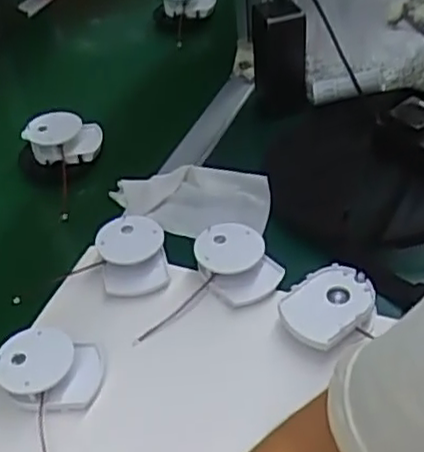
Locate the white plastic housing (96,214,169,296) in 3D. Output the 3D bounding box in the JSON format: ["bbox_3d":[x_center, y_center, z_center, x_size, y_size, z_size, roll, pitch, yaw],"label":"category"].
[{"bbox_3d":[-0.074,0.025,0.631,0.062,0.035,0.072,-14,42,-10],"label":"white plastic housing"}]

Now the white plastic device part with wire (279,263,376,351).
[{"bbox_3d":[0.100,0.070,0.570,0.078,0.030,0.061,-24,45,-20],"label":"white plastic device part with wire"}]

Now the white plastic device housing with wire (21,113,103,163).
[{"bbox_3d":[-0.171,-0.102,0.777,0.084,0.037,0.060,-13,42,-10],"label":"white plastic device housing with wire"}]

